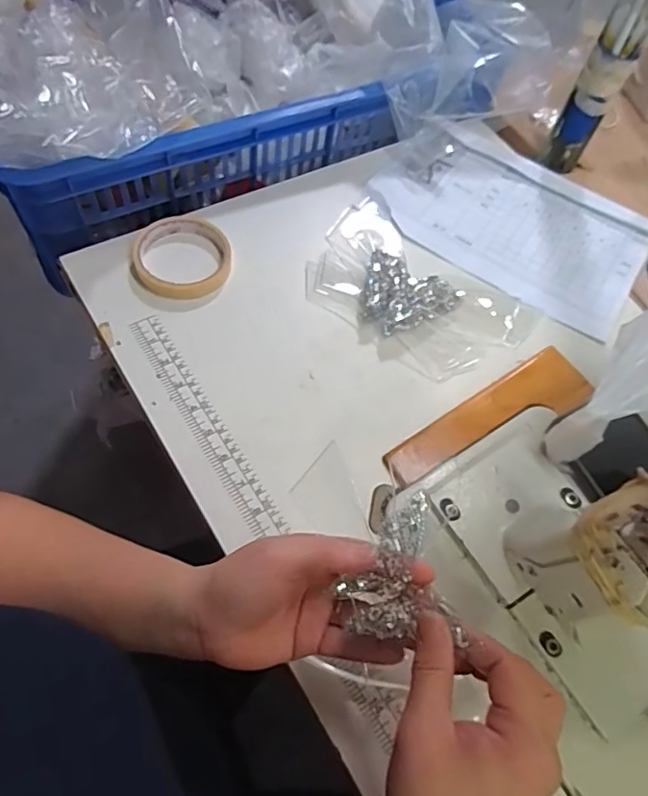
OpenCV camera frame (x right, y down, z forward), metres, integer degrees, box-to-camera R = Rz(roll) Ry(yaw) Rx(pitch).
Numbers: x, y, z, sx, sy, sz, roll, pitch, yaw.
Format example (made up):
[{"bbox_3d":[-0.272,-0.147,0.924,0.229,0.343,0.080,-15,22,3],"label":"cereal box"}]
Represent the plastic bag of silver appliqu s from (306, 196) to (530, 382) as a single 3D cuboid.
[{"bbox_3d":[0.085,-0.110,0.533,0.218,0.041,0.145,40,63,12],"label":"plastic bag of silver appliqu s"}]

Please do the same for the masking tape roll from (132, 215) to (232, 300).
[{"bbox_3d":[-0.133,-0.134,0.525,0.088,0.019,0.090,3,62,-6],"label":"masking tape roll"}]

